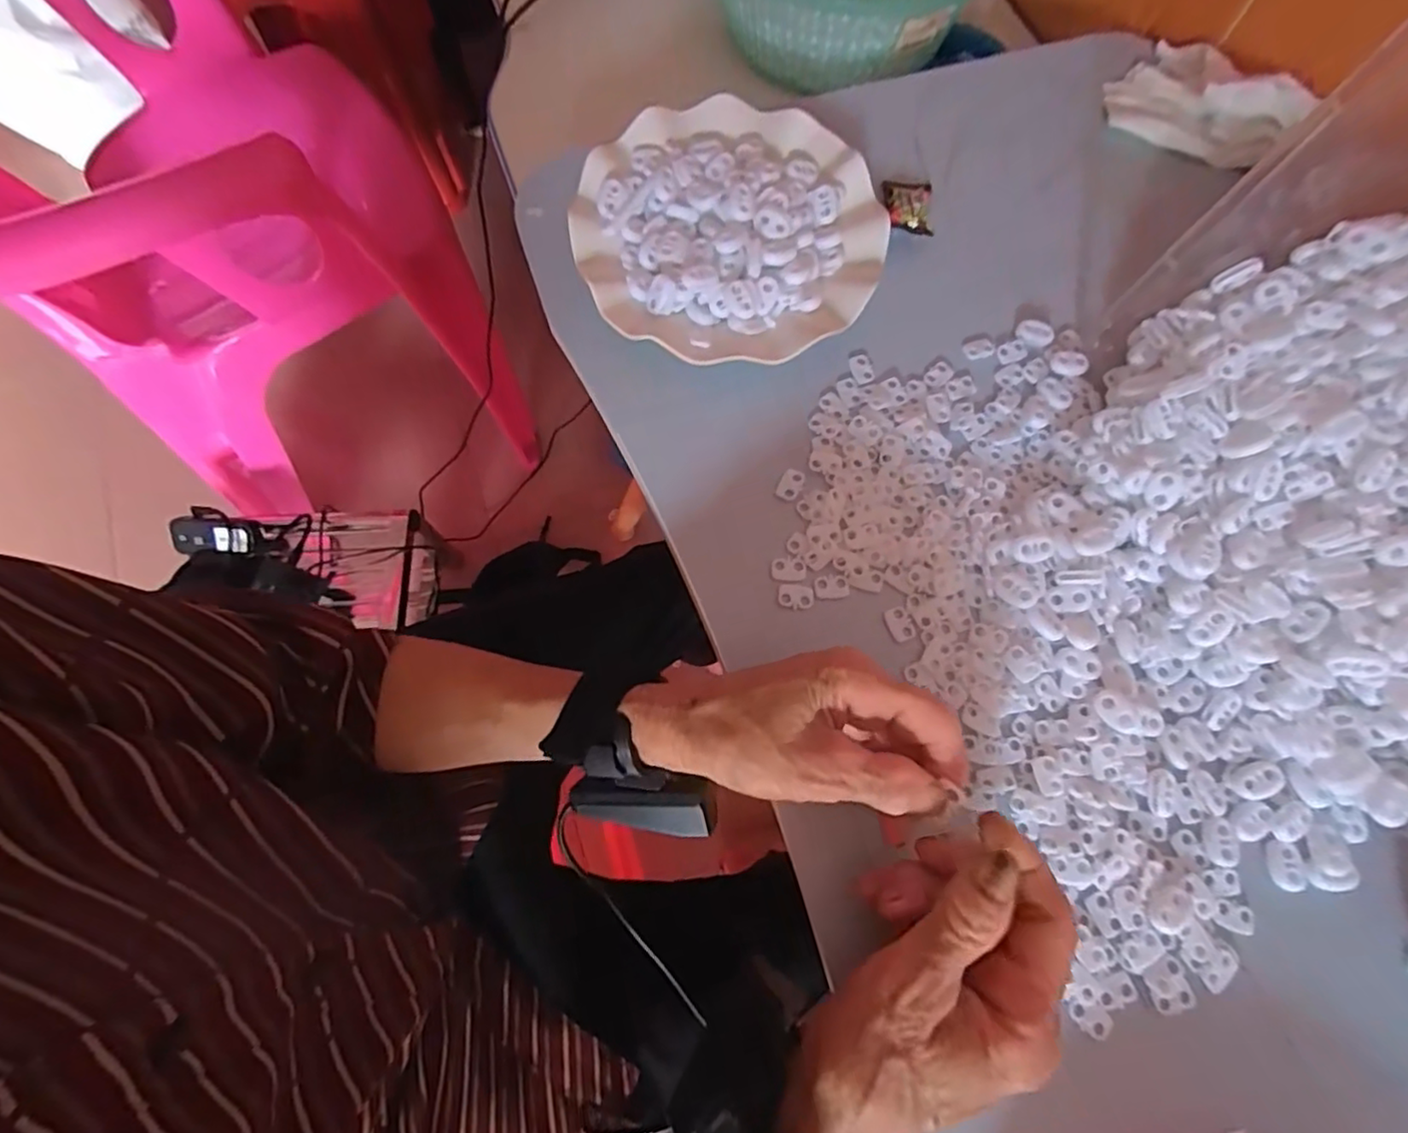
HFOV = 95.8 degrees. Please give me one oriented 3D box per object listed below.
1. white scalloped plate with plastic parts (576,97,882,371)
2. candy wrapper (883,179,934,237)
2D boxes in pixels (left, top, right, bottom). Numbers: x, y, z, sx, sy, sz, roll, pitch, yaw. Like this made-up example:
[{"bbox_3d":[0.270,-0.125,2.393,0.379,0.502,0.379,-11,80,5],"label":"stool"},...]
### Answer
[{"bbox_3d":[0.016,-0.199,0.388,0.178,0.040,0.175,-1,71,2],"label":"white scalloped plate with plastic parts"},{"bbox_3d":[0.132,-0.232,0.410,0.031,0.011,0.049,2,58,3],"label":"candy wrapper"}]

